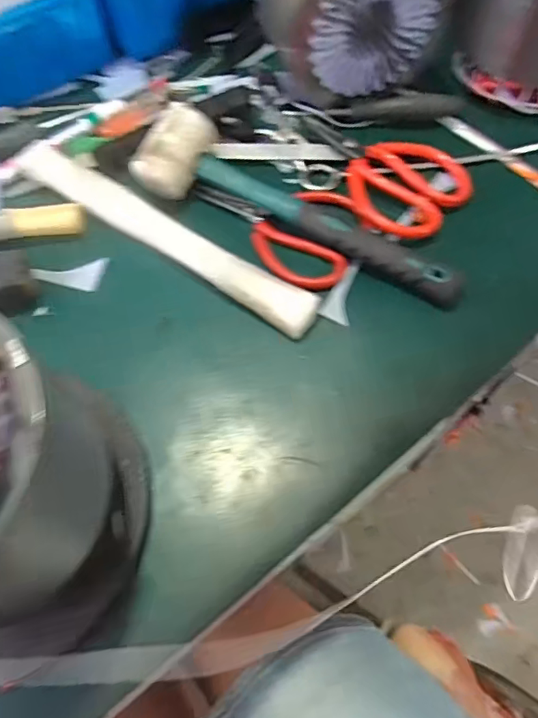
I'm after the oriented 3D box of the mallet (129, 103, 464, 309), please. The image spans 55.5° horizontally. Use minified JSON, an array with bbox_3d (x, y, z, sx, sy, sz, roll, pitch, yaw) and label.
[{"bbox_3d":[0.022,-0.128,0.407,0.287,0.049,0.071,24,66,15],"label":"mallet"}]

